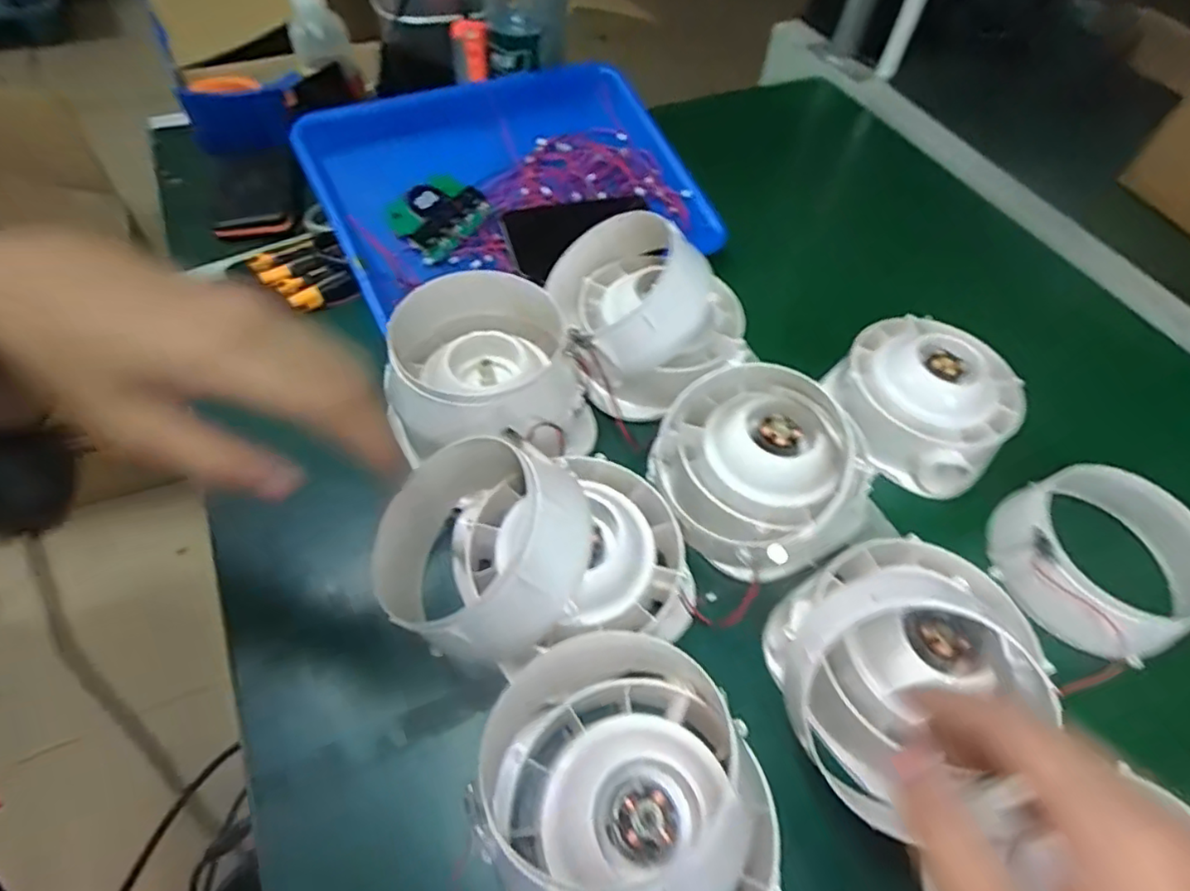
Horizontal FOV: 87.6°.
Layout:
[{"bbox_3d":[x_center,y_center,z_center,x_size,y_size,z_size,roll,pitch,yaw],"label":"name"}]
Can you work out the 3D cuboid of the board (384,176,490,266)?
[{"bbox_3d":[-0.141,-0.208,0.557,0.076,0.024,0.076,-38,66,-26],"label":"board"}]

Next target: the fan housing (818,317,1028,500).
[{"bbox_3d":[0.255,-0.036,0.486,0.123,0.067,0.128,-38,66,-26],"label":"fan housing"}]

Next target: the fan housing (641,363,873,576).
[{"bbox_3d":[0.106,0.018,0.419,0.130,0.073,0.125,2,55,-3],"label":"fan housing"}]

